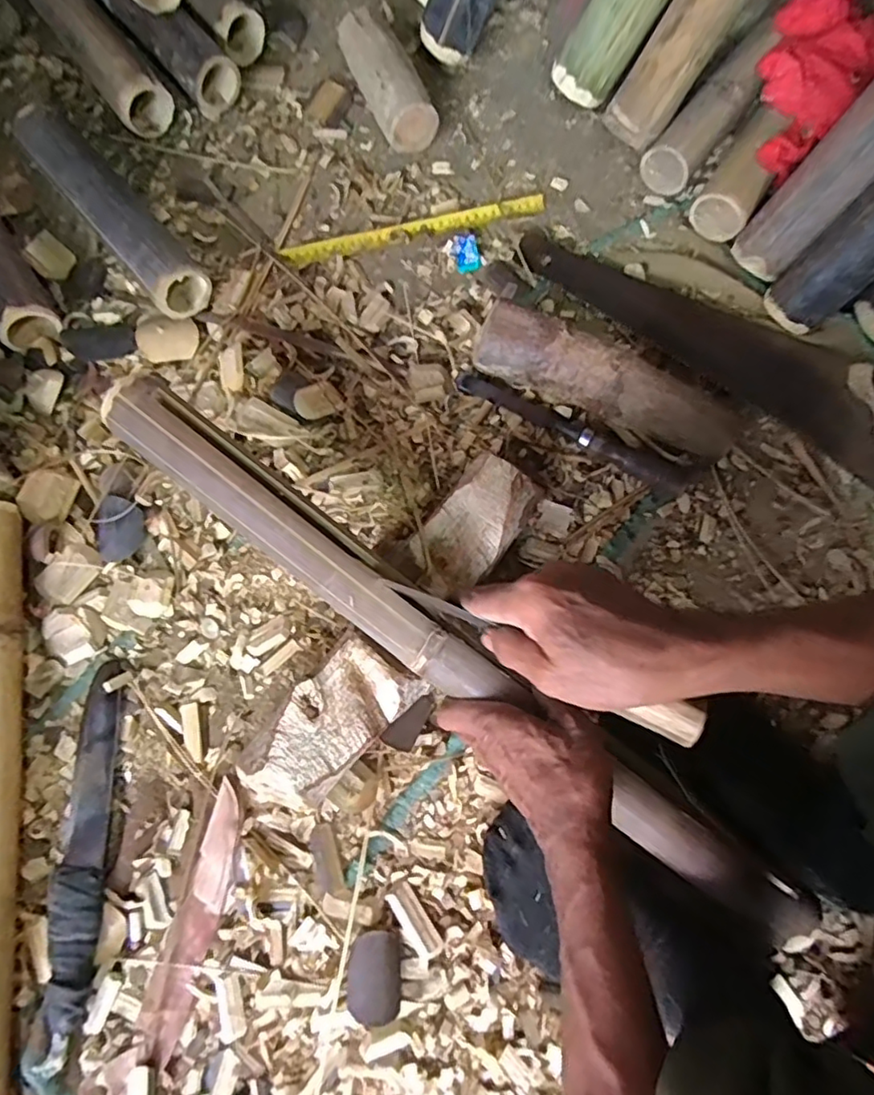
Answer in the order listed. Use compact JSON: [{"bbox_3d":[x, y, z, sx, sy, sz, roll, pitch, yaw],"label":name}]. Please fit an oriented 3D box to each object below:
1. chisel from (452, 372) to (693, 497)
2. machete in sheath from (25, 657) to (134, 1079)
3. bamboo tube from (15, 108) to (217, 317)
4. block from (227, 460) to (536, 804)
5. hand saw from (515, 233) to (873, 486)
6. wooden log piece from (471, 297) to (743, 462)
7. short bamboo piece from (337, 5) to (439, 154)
[{"bbox_3d":[0.133,-0.117,0.590,0.247,0.021,0.032,28,75,6],"label":"chisel"},{"bbox_3d":[-0.279,0.234,0.476,0.040,0.027,0.281,-2,75,-3],"label":"machete in sheath"},{"bbox_3d":[-0.329,-0.343,0.613,0.060,0.059,0.271,-40,80,-12],"label":"bamboo tube"},{"bbox_3d":[-0.027,0.068,0.511,0.081,0.060,0.332,36,76,7],"label":"block"},{"bbox_3d":[0.321,-0.206,0.614,0.498,0.033,0.114,35,76,7],"label":"hand saw"},{"bbox_3d":[0.156,-0.148,0.571,0.246,0.072,0.054,27,75,5],"label":"wooden log piece"},{"bbox_3d":[-0.056,-0.516,0.670,0.057,0.064,0.169,-25,77,-9],"label":"short bamboo piece"}]

